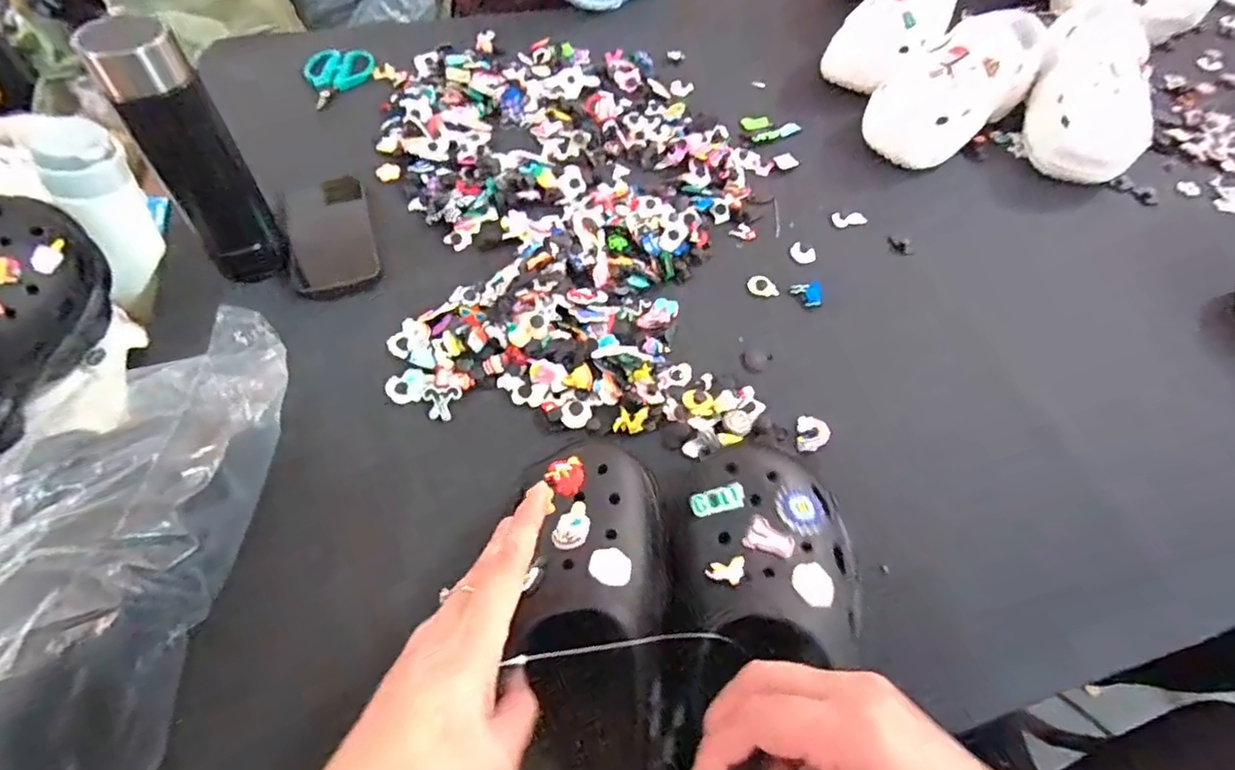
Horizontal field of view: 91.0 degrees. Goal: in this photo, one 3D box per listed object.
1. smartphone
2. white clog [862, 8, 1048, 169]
[{"bbox_3d":[-0.292,-0.160,0.617,0.080,0.010,0.146,-18,57,-13],"label":"smartphone"},{"bbox_3d":[0.393,-0.354,0.691,0.216,0.121,0.101,-34,62,-22],"label":"white clog"}]

